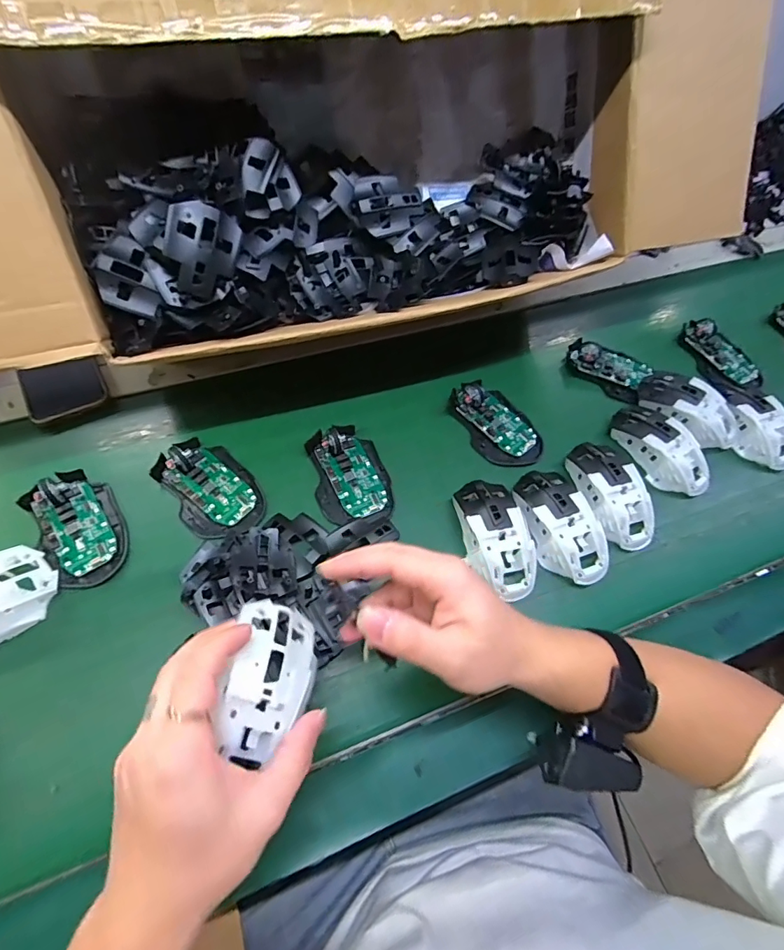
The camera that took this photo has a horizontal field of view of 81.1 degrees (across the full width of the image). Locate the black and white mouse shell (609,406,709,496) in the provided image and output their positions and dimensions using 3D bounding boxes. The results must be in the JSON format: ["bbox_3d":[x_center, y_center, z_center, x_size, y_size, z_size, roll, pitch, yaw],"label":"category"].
[{"bbox_3d":[0.286,-0.032,0.484,0.052,0.030,0.112,-28,65,-19],"label":"black and white mouse shell"}]

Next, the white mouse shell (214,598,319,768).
[{"bbox_3d":[-0.079,0.132,0.302,0.062,0.033,0.088,26,54,-26],"label":"white mouse shell"}]

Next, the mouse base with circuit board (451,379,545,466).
[{"bbox_3d":[0.115,-0.057,0.502,0.069,0.034,0.109,-25,64,-18],"label":"mouse base with circuit board"}]

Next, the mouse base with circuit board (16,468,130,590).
[{"bbox_3d":[-0.279,0.043,0.407,0.063,0.027,0.110,-30,66,-20],"label":"mouse base with circuit board"}]

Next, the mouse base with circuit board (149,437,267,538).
[{"bbox_3d":[-0.173,0.007,0.434,0.072,0.032,0.110,-35,68,-22],"label":"mouse base with circuit board"}]

